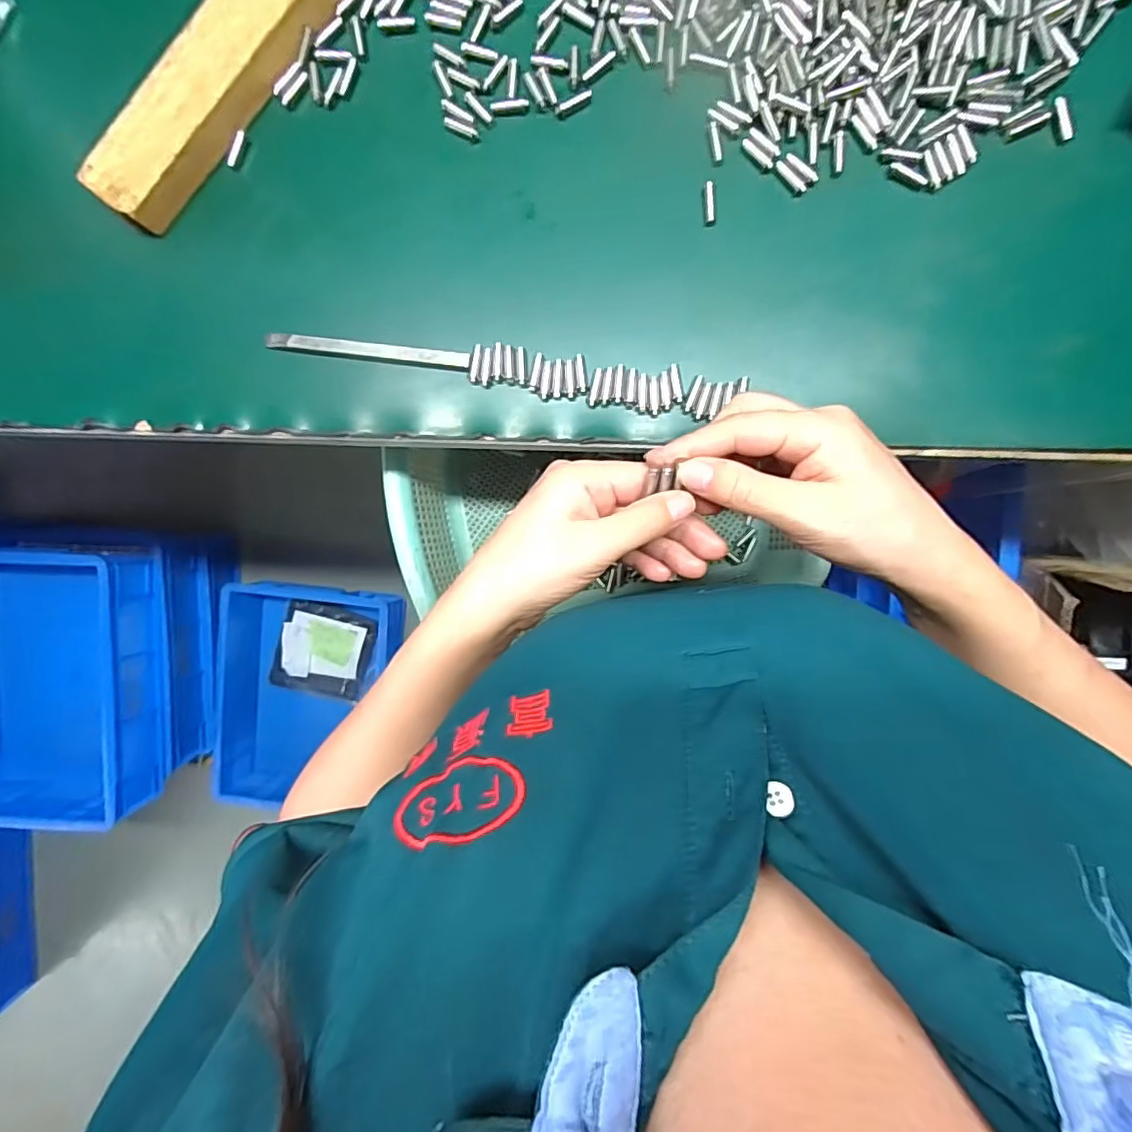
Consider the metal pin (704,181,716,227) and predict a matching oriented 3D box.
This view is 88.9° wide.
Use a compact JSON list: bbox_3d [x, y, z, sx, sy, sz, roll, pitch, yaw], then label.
[{"bbox_3d":[0.080,-0.200,0.318,0.006,0.004,0.023,-2,96,6],"label":"metal pin"}]

